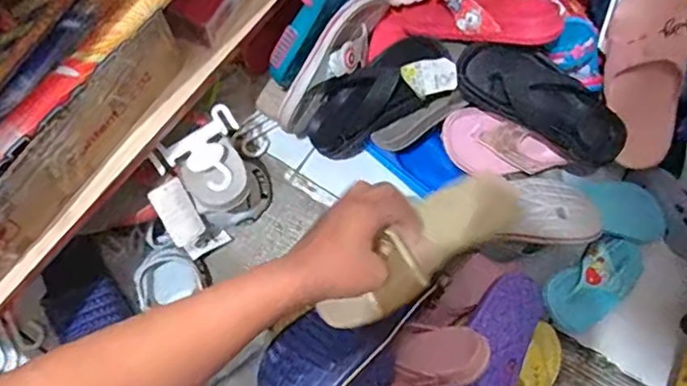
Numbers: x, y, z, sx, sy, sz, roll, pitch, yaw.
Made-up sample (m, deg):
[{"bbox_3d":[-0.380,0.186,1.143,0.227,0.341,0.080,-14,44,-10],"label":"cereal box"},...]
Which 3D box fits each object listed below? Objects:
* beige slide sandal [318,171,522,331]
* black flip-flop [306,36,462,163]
[{"bbox_3d":[0.081,0.062,0.561,0.226,0.051,0.072,-40,74,-13],"label":"beige slide sandal"},{"bbox_3d":[0.041,-0.128,0.712,0.212,0.074,0.095,-28,64,36],"label":"black flip-flop"}]

